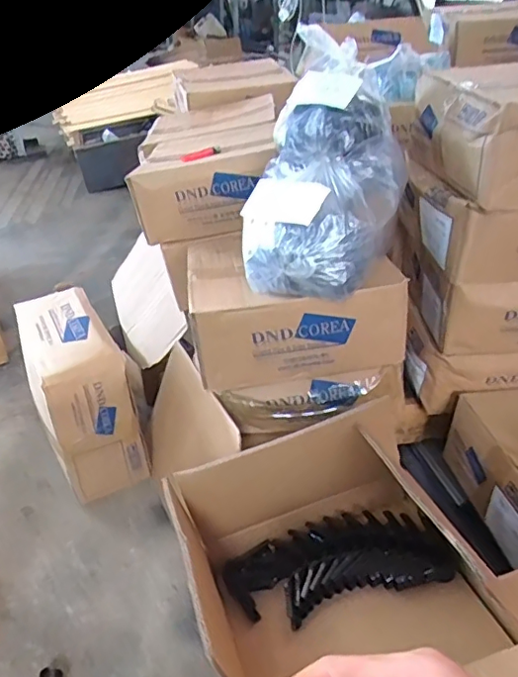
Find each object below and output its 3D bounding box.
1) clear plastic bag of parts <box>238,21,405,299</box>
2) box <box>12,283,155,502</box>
[{"bbox_3d":[0.111,-0.274,0.845,0.216,0.118,0.446,8,74,13],"label":"clear plastic bag of parts"},{"bbox_3d":[-0.348,0.094,1.054,0.146,0.261,0.326,-17,36,-25],"label":"box"}]

